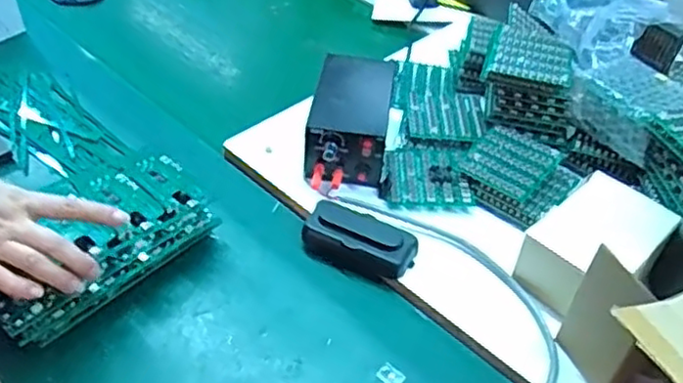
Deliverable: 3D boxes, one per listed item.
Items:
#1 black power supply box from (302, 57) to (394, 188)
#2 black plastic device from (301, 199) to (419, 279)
[{"bbox_3d":[0.010,-0.074,0.697,0.082,0.078,0.147,8,45,7],"label":"black power supply box"},{"bbox_3d":[0.017,0.049,0.625,0.103,0.027,0.053,24,47,18],"label":"black plastic device"}]

